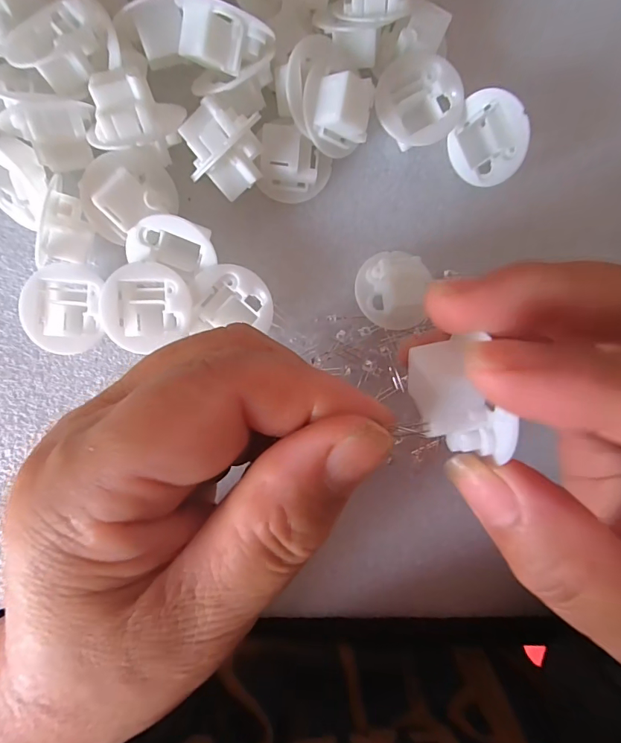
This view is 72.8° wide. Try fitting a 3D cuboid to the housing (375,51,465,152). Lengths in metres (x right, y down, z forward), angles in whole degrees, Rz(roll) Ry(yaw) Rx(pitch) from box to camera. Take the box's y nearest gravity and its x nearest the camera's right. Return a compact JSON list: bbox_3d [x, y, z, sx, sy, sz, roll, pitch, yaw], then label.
[{"bbox_3d":[0.041,-0.105,0.167,0.032,0.017,0.032,0,95,-5],"label":"housing"}]

